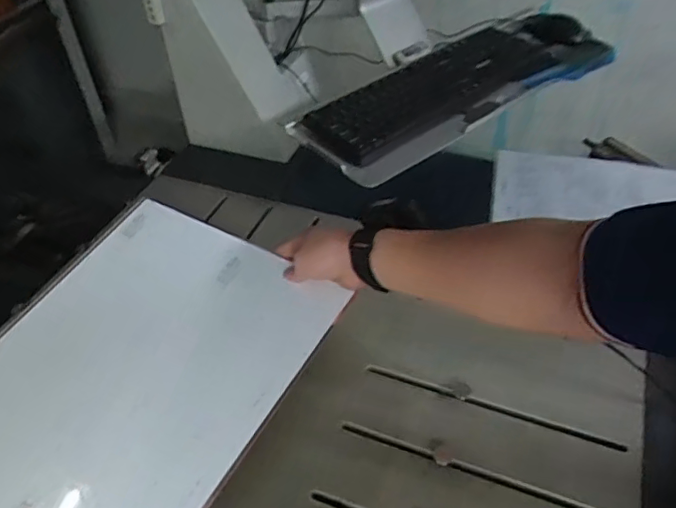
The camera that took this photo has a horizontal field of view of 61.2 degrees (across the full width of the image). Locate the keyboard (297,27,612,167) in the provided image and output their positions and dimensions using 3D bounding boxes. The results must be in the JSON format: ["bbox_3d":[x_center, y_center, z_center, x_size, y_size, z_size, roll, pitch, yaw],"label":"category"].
[{"bbox_3d":[0.174,-0.269,0.869,0.493,0.035,0.157,-27,49,-23],"label":"keyboard"}]

